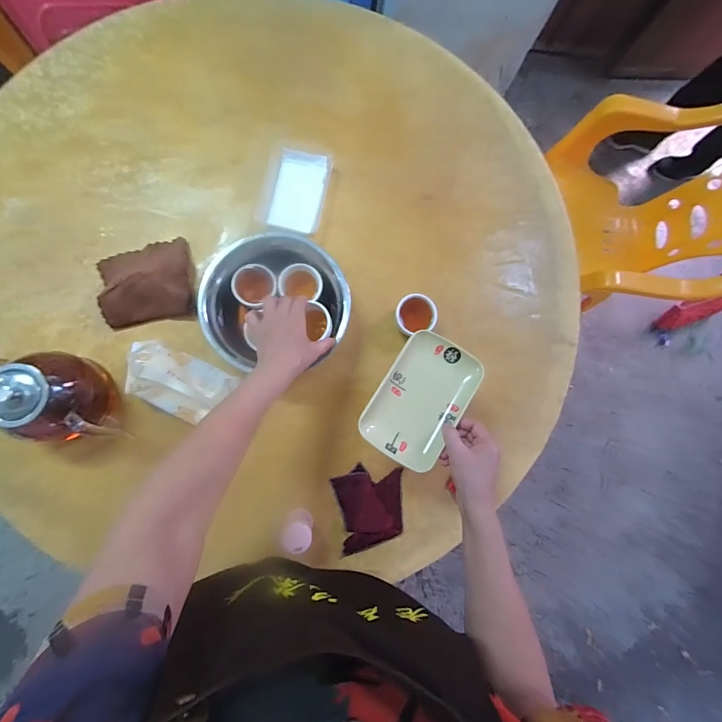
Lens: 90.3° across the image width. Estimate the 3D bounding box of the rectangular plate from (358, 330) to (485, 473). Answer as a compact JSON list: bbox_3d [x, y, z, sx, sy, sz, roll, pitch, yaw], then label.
[{"bbox_3d":[0.088,0.053,0.521,0.118,0.031,0.186,33,82,-2],"label":"rectangular plate"}]

